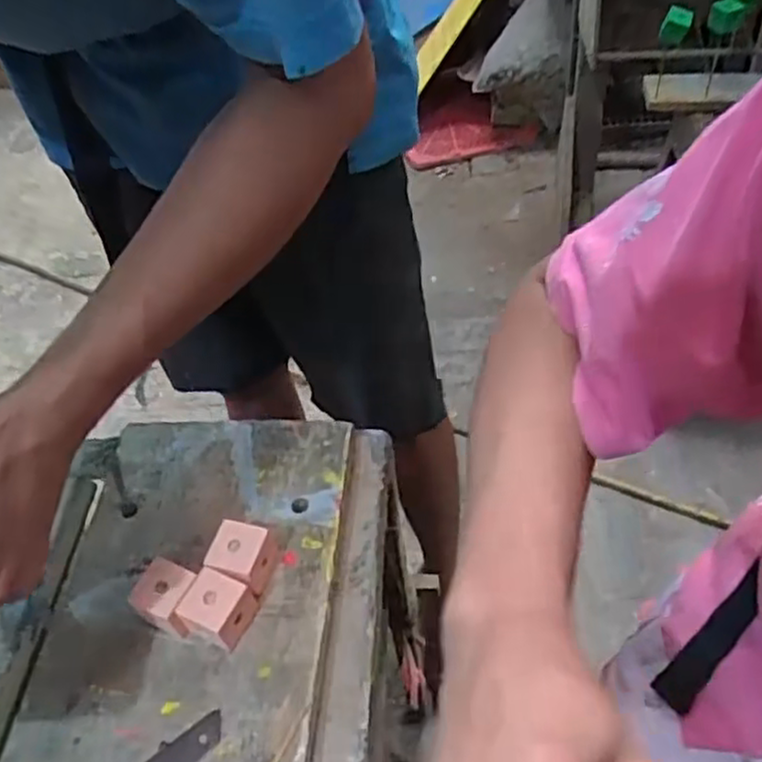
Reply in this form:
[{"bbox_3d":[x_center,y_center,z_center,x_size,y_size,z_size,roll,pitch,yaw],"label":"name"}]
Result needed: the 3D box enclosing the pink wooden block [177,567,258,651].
[{"bbox_3d":[-0.095,0.134,0.426,0.032,0.033,0.032,18,54,20],"label":"pink wooden block"}]

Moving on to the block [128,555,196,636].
[{"bbox_3d":[-0.127,0.131,0.434,0.034,0.033,0.033,20,55,22],"label":"block"}]

